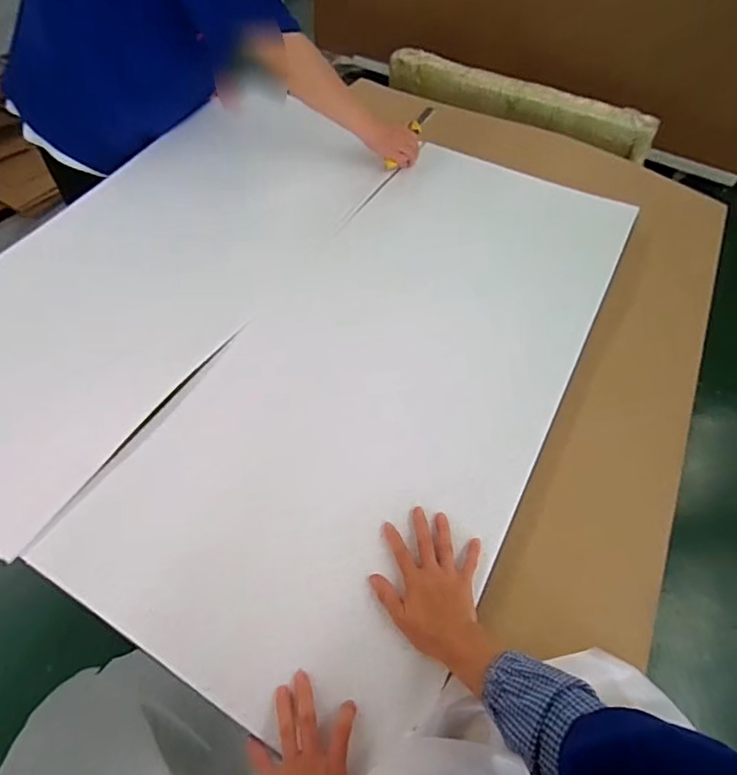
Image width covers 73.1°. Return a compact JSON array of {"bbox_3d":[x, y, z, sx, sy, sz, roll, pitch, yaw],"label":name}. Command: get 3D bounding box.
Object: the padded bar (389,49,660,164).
[{"bbox_3d":[0.424,-0.835,1.431,0.782,0.096,0.098,28,56,14],"label":"padded bar"}]

